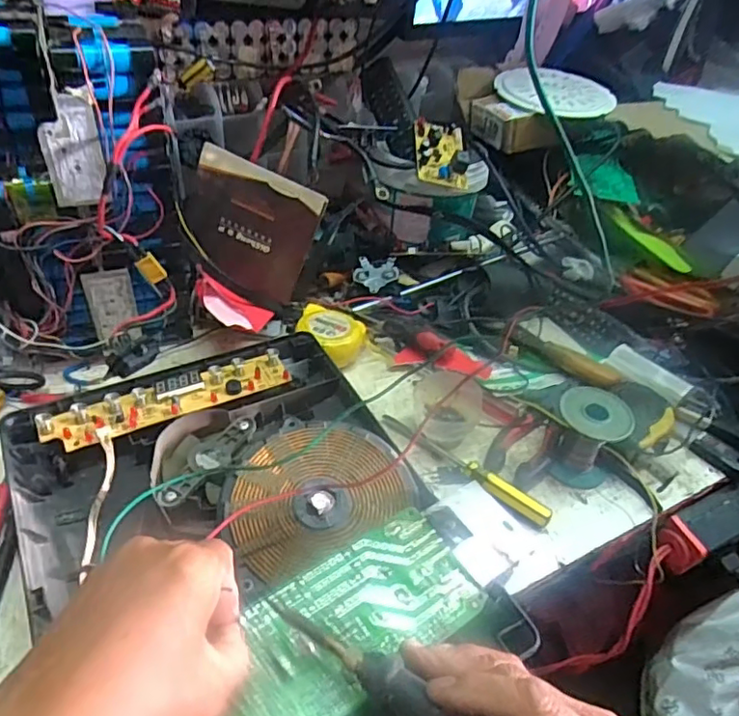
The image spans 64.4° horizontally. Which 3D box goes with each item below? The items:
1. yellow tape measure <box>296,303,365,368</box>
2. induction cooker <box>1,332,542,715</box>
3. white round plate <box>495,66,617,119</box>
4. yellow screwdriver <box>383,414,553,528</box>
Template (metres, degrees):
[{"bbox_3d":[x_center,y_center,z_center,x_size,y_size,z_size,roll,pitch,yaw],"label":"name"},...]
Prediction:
[{"bbox_3d":[-0.042,-0.025,0.609,0.084,0.036,0.067,36,49,29],"label":"yellow tape measure"},{"bbox_3d":[-0.092,0.120,0.419,0.265,0.061,0.327,-17,47,-25],"label":"induction cooker"},{"bbox_3d":[0.225,-0.339,0.734,0.141,0.019,0.145,4,42,-3],"label":"white round plate"},{"bbox_3d":[0.079,0.091,0.507,0.168,0.016,0.021,31,47,25],"label":"yellow screwdriver"}]

